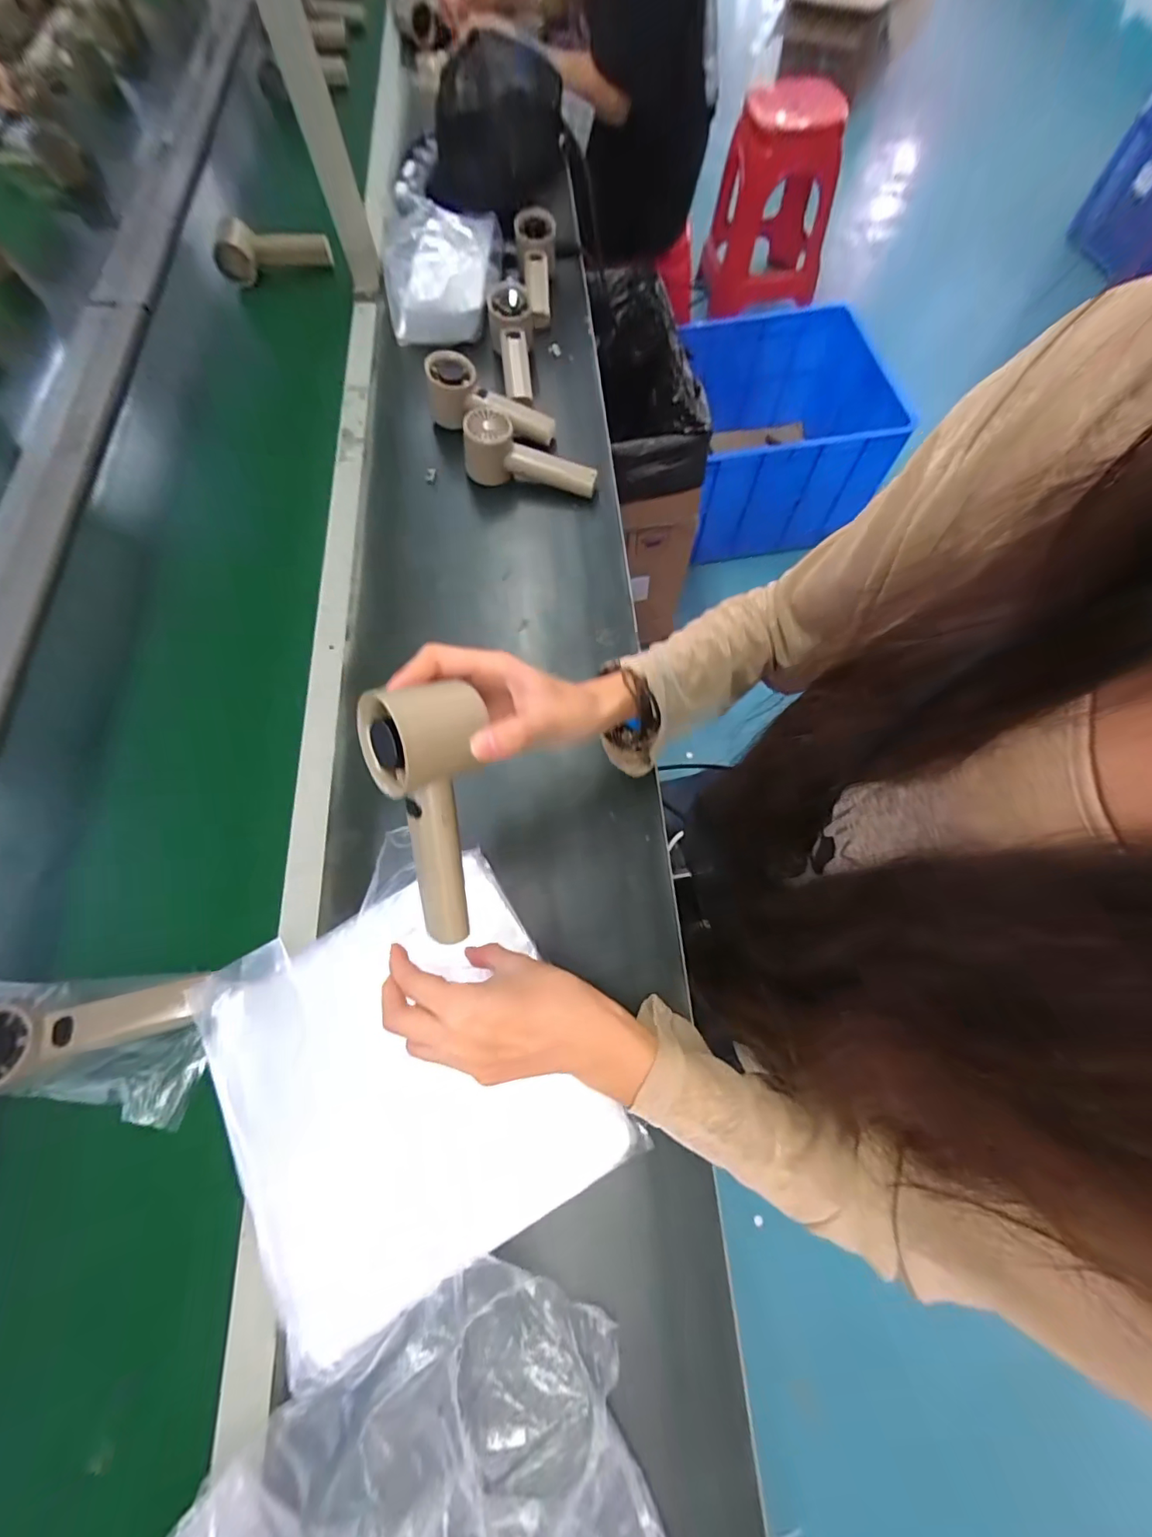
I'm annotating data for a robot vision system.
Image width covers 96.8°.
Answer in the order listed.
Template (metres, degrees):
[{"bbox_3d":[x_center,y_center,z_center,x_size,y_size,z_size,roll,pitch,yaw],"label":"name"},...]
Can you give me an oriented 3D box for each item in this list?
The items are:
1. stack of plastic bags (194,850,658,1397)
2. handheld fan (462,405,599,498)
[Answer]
[{"bbox_3d":[-0.126,0.225,0.377,0.235,0.038,0.263,-30,71,-9],"label":"stack of plastic bags"},{"bbox_3d":[-0.051,-0.368,0.594,0.151,0.060,0.049,7,69,4],"label":"handheld fan"}]

